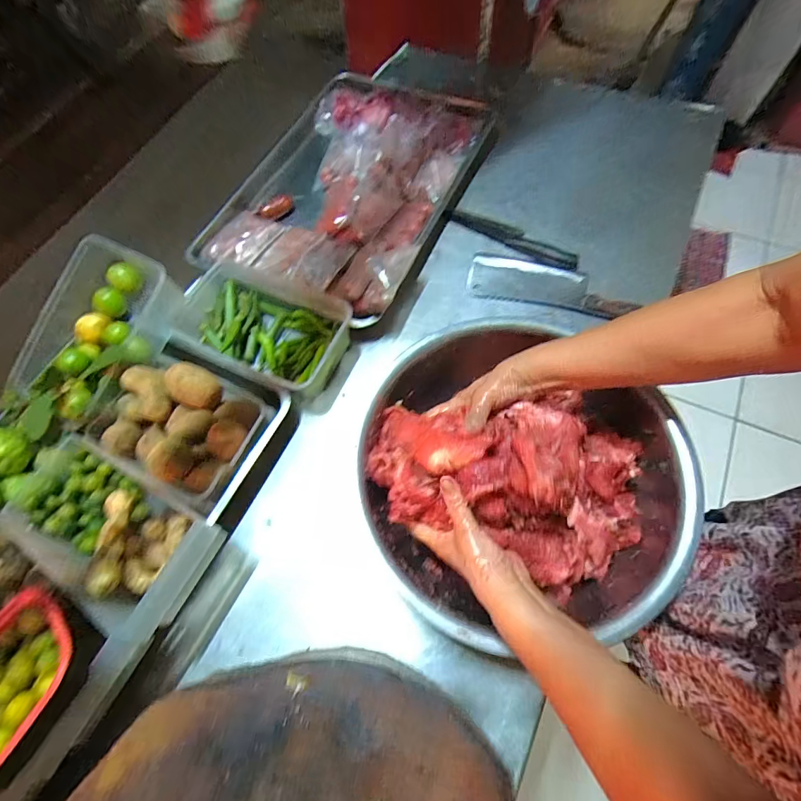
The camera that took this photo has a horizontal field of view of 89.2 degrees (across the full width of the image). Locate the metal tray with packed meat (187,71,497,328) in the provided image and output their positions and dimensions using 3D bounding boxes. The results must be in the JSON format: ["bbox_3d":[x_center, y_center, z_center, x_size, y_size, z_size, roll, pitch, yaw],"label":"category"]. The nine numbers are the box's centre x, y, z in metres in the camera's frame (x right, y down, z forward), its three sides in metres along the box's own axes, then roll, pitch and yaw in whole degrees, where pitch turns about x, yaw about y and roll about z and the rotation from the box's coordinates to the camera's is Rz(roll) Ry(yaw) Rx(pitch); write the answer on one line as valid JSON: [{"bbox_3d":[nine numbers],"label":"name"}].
[{"bbox_3d":[-0.097,-0.428,0.789,0.414,0.084,0.575,22,68,12],"label":"metal tray with packed meat"}]

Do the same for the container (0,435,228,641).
[{"bbox_3d":[-0.376,0.152,0.511,0.311,0.081,0.143,13,66,24],"label":"container"}]

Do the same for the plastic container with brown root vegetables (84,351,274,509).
[{"bbox_3d":[-0.314,0.030,0.579,0.220,0.086,0.169,22,68,12],"label":"plastic container with brown root vegetables"}]

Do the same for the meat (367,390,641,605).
[{"bbox_3d":[0.116,0.080,0.444,0.304,0.108,0.181,14,67,9],"label":"meat"}]

